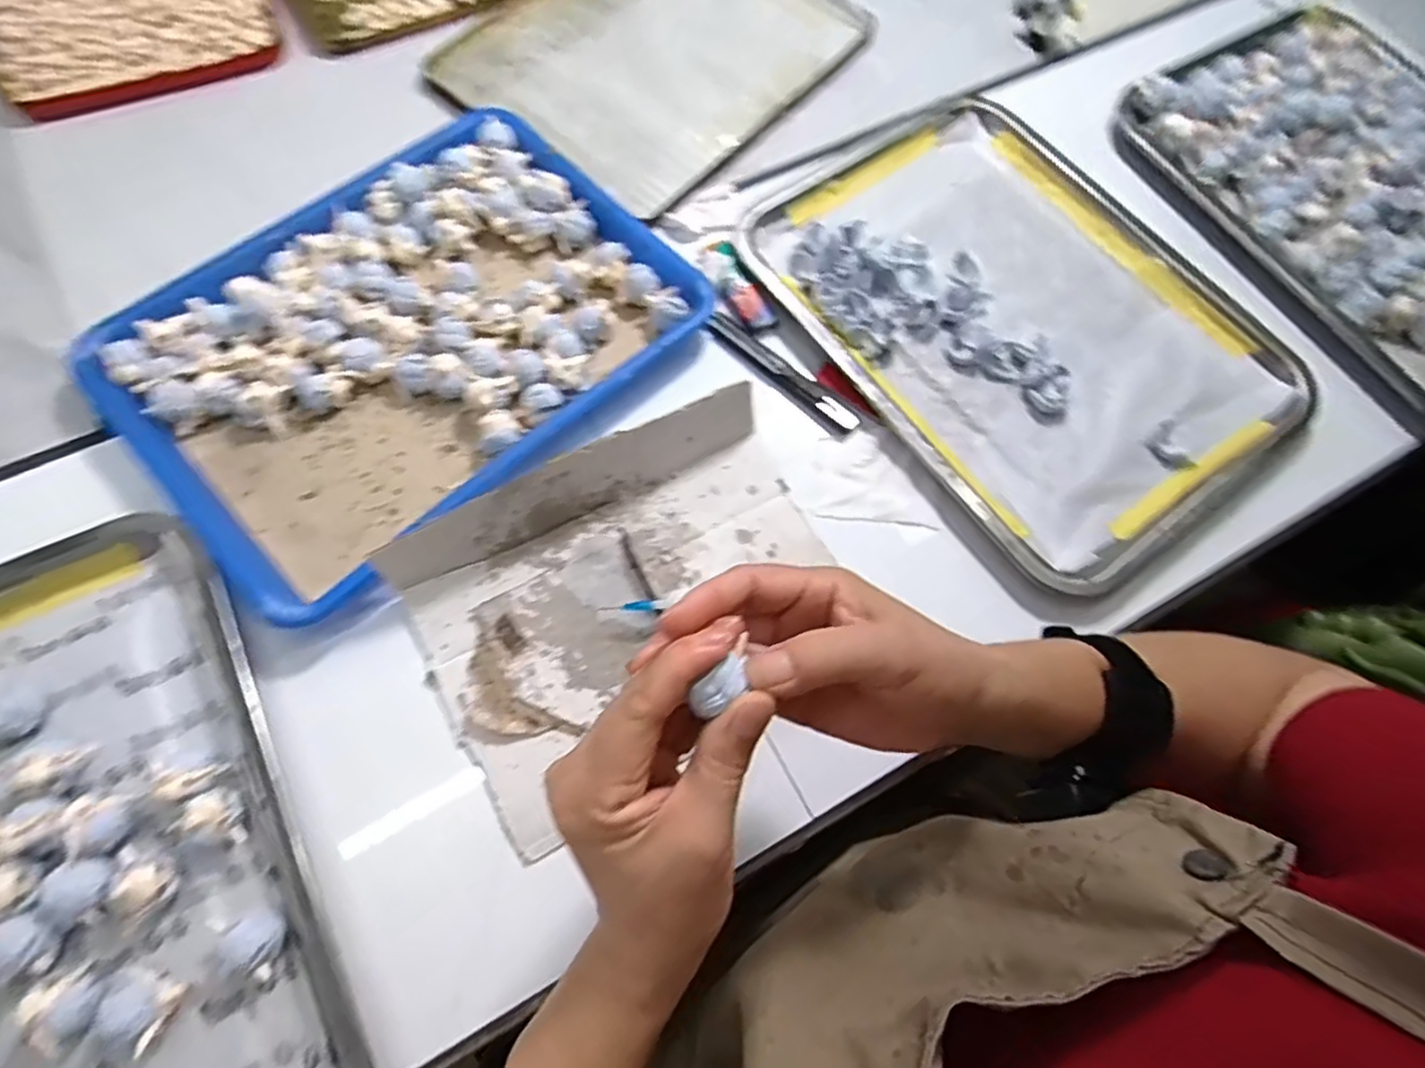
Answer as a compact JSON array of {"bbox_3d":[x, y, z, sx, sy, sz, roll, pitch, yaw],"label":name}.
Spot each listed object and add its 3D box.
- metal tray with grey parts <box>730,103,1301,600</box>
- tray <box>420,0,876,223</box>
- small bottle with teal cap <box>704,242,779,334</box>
[{"bbox_3d":[0.198,-0.148,0.479,0.228,0.035,0.338,-34,75,-14],"label":"metal tray with grey parts"},{"bbox_3d":[-0.047,-0.387,0.569,0.233,0.019,0.270,41,78,11],"label":"tray"},{"bbox_3d":[0.016,-0.174,0.499,0.027,0.020,0.072,-27,73,-12],"label":"small bottle with teal cap"}]

